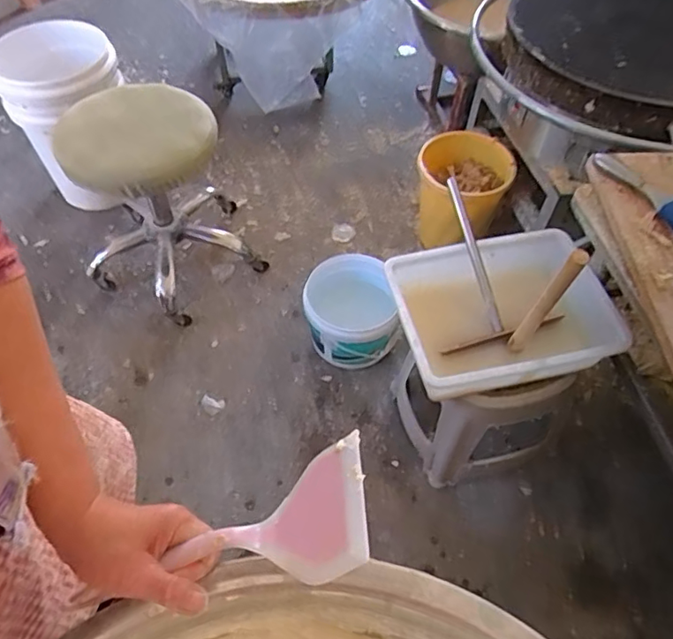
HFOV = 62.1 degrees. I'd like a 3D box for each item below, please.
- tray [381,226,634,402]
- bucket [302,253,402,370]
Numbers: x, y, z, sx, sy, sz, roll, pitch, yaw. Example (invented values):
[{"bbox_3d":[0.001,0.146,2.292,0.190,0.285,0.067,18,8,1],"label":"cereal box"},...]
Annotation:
[{"bbox_3d":[0.281,-0.008,0.998,0.347,0.115,0.286,-12,56,-9],"label":"tray"},{"bbox_3d":[0.032,-0.008,1.367,0.217,0.176,0.237,0,55,0],"label":"bucket"}]

